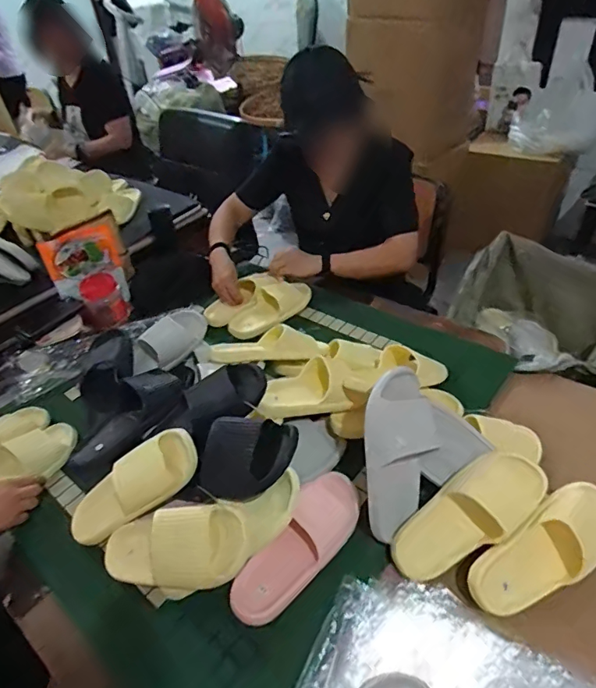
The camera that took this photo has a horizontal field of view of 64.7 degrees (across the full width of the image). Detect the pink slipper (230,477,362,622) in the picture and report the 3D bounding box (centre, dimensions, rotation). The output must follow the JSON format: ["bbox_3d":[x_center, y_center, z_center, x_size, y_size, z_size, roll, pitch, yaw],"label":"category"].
[{"bbox_3d":[-0.001,0.305,0.726,0.107,0.058,0.262,40,62,19],"label":"pink slipper"}]

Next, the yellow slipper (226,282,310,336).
[{"bbox_3d":[-0.073,-0.092,1.200,0.224,0.055,0.097,-29,46,-24],"label":"yellow slipper"}]

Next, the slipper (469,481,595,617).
[{"bbox_3d":[0.350,0.288,0.661,0.239,0.063,0.090,-33,46,-9],"label":"slipper"}]

